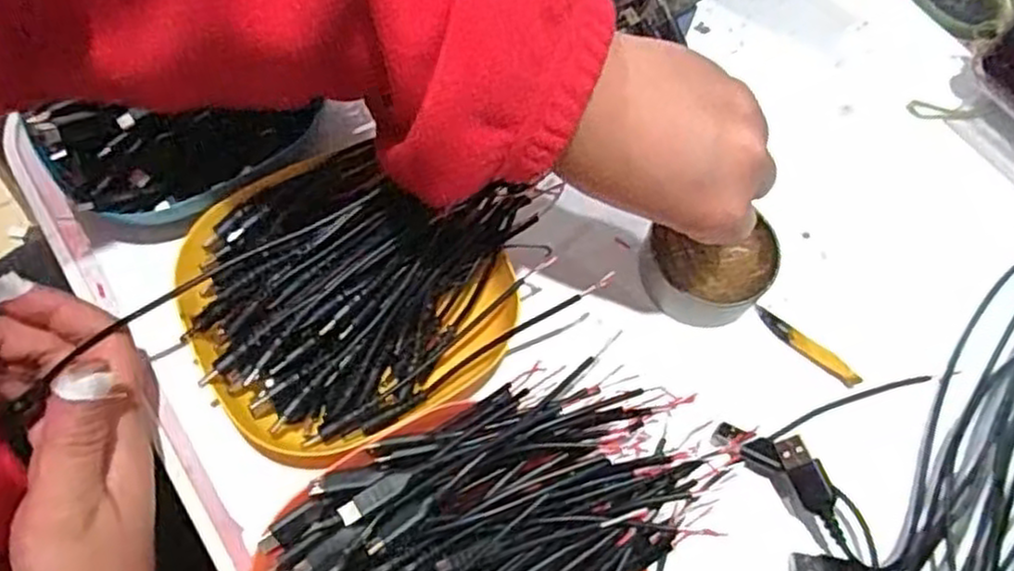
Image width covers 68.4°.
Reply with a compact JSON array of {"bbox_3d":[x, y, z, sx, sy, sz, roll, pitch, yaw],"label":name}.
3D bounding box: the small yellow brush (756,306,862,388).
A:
[{"bbox_3d":[0.148,0.030,0.368,0.057,0.005,0.009,39,70,14],"label":"small yellow brush"}]

